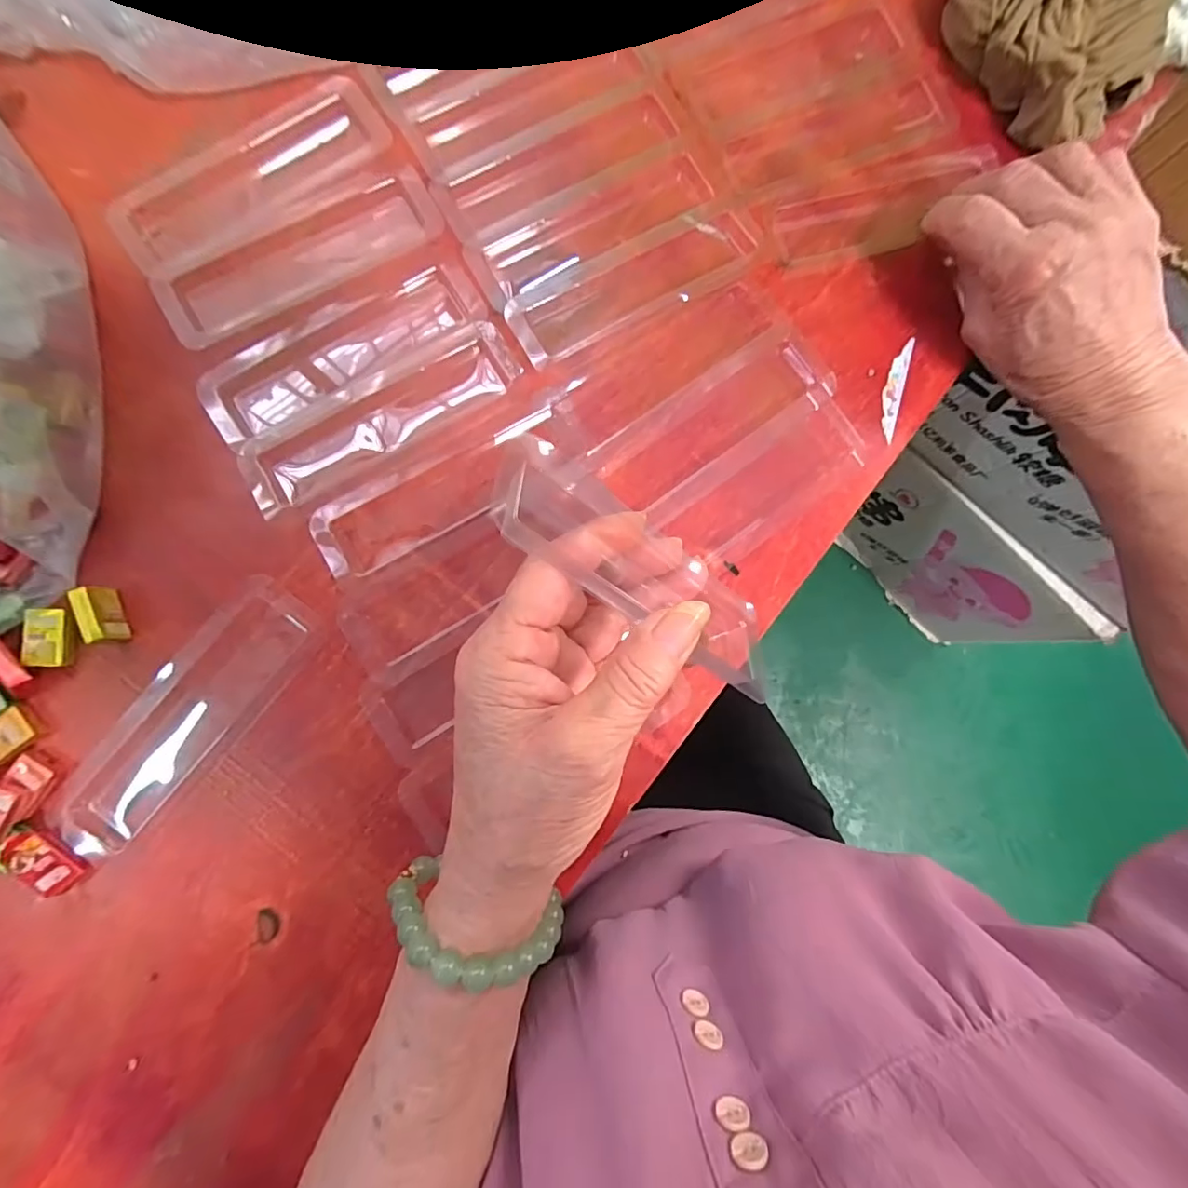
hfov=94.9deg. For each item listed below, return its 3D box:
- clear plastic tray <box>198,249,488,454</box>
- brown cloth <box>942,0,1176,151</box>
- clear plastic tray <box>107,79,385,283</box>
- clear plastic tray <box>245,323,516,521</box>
[{"bbox_3d":[-0.123,-0.125,0.271,0.141,0.012,0.048,-34,88,-6],"label":"clear plastic tray"},{"bbox_3d":[0.256,-0.315,0.293,0.104,0.043,0.125,-30,87,-6],"label":"brown cloth"},{"bbox_3d":[-0.173,-0.212,0.273,0.135,0.010,0.051,-37,88,-6],"label":"clear plastic tray"},{"bbox_3d":[-0.103,-0.087,0.268,0.138,0.011,0.036,-30,87,-6],"label":"clear plastic tray"}]

